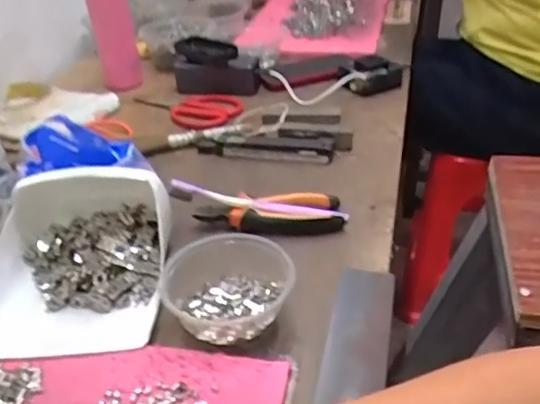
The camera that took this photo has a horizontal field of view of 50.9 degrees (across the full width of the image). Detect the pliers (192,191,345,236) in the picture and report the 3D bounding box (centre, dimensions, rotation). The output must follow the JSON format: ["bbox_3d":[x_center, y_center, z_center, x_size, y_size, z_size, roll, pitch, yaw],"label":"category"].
[{"bbox_3d":[0.001,0.010,0.594,0.147,0.020,0.053,-2,33,5],"label":"pliers"}]

